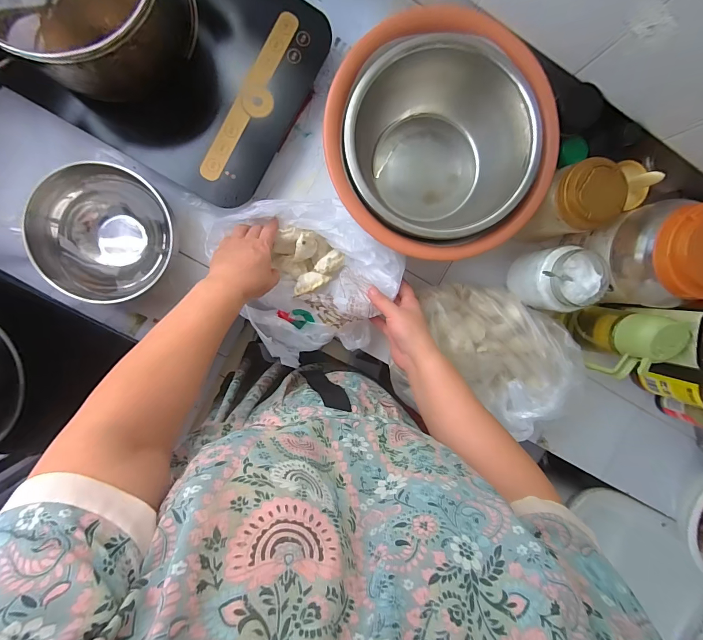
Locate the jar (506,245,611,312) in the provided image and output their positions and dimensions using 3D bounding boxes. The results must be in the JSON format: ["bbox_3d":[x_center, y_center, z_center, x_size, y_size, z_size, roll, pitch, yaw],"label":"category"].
[{"bbox_3d":[0.307,-0.061,0.536,0.092,0.105,0.087,-1,96,-6],"label":"jar"}]

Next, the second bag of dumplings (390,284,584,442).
[{"bbox_3d":[0.200,0.050,0.538,0.262,0.076,0.194,10,95,-7],"label":"second bag of dumplings"}]

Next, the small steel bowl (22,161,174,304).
[{"bbox_3d":[-0.331,-0.117,0.489,0.163,0.067,0.170,-1,96,-6],"label":"small steel bowl"}]

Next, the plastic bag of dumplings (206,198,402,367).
[{"bbox_3d":[-0.071,-0.058,0.510,0.247,0.084,0.215,42,90,-9],"label":"plastic bag of dumplings"}]

